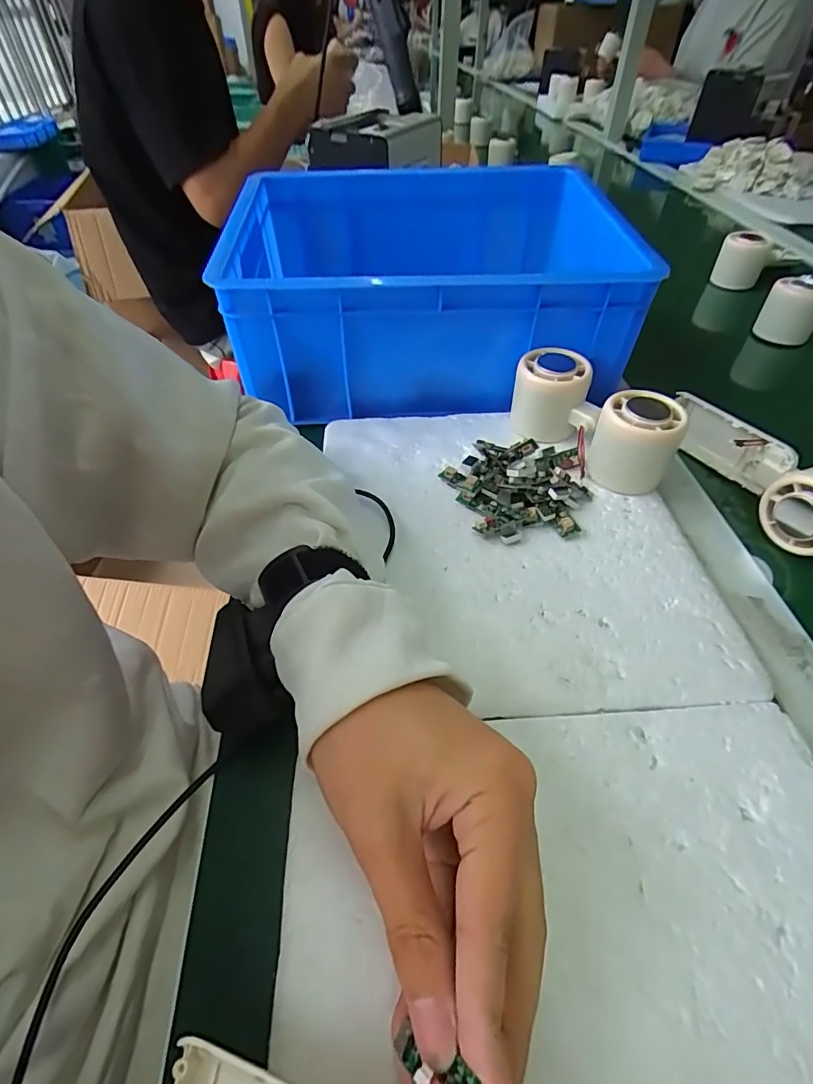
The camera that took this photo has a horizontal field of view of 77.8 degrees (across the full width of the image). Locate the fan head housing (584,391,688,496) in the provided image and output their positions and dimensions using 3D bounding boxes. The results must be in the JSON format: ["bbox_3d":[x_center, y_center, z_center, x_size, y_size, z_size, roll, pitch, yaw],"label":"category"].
[{"bbox_3d":[0.162,-0.072,0.363,0.055,0.057,0.052,21,50,17],"label":"fan head housing"}]

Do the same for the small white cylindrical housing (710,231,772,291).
[{"bbox_3d":[0.445,-0.376,0.668,0.052,0.056,0.051,32,55,27],"label":"small white cylindrical housing"}]

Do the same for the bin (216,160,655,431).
[{"bbox_3d":[0.017,-0.244,0.478,0.316,0.126,0.258,-1,47,-2],"label":"bin"}]

